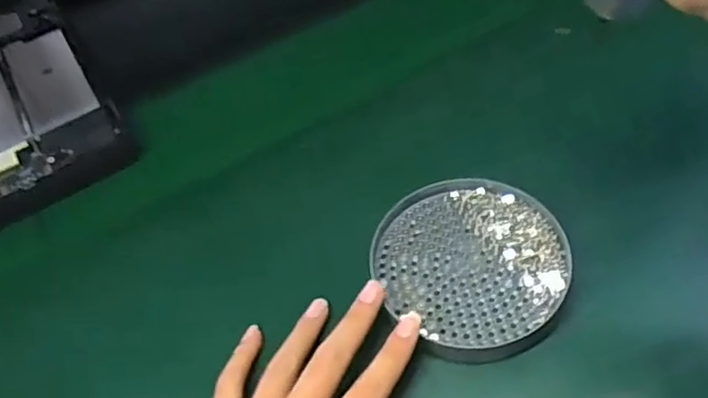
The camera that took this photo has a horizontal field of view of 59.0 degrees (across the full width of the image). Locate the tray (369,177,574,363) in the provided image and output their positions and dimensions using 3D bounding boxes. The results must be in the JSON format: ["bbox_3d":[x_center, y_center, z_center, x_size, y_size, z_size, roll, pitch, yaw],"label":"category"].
[{"bbox_3d":[0.069,0.035,0.373,0.108,0.015,0.116,-2,53,2],"label":"tray"}]

